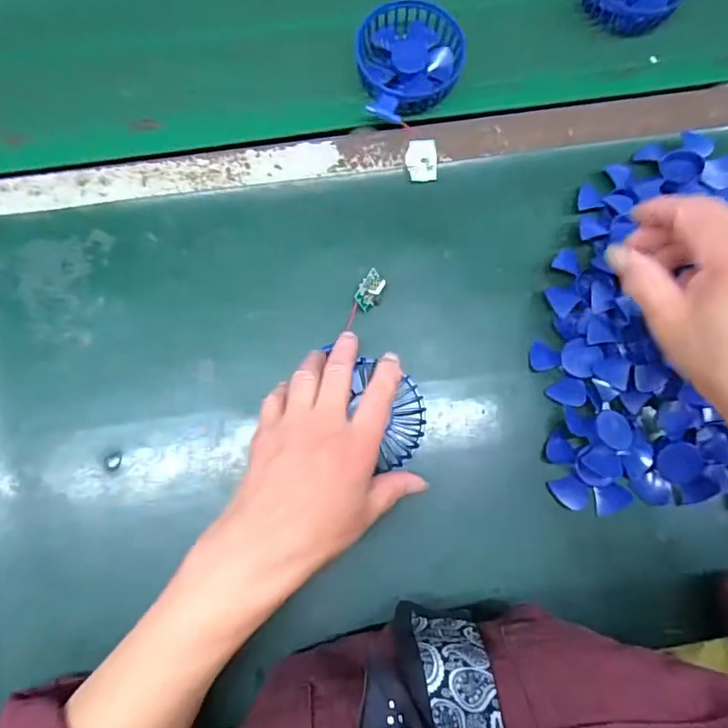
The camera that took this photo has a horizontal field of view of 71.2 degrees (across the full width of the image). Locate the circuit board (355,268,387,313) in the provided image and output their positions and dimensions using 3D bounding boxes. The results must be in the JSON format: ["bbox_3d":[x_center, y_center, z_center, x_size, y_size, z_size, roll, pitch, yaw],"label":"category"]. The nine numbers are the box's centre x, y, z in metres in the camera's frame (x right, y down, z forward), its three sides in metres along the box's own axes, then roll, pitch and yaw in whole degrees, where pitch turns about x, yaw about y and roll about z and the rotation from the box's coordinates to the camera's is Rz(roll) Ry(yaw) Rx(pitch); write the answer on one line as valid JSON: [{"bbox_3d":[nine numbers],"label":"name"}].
[{"bbox_3d":[0.005,-0.057,0.395,0.017,0.021,0.030,29,80,4],"label":"circuit board"}]

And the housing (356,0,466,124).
[{"bbox_3d":[0.040,-0.254,0.428,0.090,0.022,0.101,-11,79,-3],"label":"housing"}]

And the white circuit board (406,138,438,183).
[{"bbox_3d":[0.047,-0.165,0.414,0.026,0.004,0.032,-6,108,-6],"label":"white circuit board"}]

